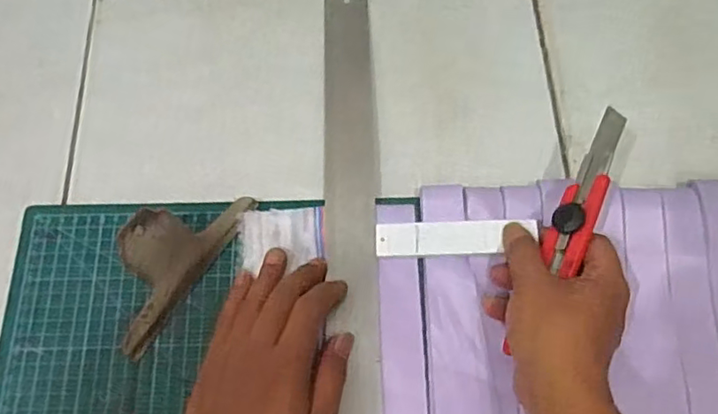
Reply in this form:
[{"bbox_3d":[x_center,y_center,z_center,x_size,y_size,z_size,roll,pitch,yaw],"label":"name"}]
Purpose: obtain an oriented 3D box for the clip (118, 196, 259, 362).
[{"bbox_3d":[-0.139,0.032,0.421,0.056,0.043,0.138,33,72,11],"label":"clip"}]

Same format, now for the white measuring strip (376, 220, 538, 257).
[{"bbox_3d":[0.070,0.023,0.427,0.114,0.005,0.024,-3,78,6],"label":"white measuring strip"}]

